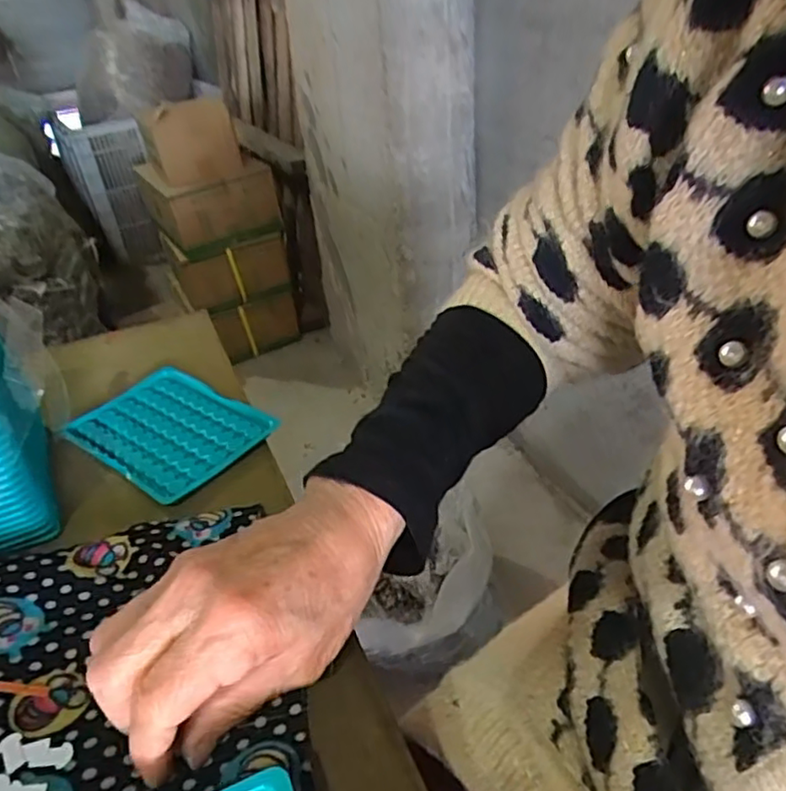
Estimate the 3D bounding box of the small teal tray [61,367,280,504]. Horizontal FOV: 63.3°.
[{"bbox_3d":[-0.154,0.022,0.438,0.129,0.006,0.091,21,43,32],"label":"small teal tray"}]

